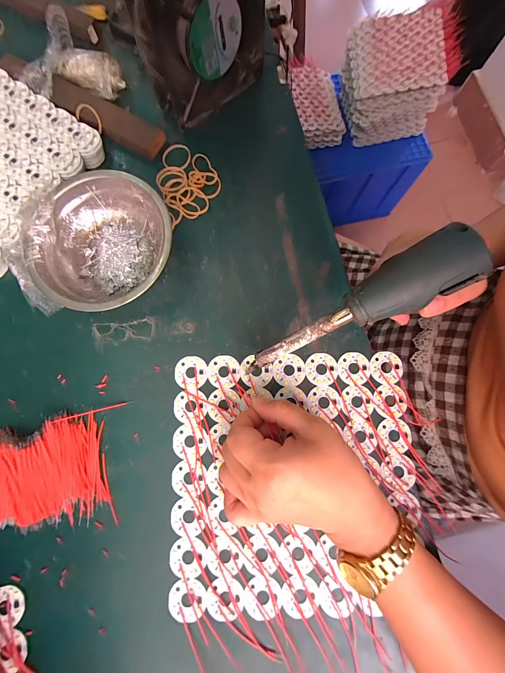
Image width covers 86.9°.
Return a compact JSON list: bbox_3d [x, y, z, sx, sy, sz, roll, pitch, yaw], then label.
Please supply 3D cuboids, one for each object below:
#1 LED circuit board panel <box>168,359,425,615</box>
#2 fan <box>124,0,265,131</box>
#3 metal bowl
[{"bbox_3d":[0.036,0.123,0.236,0.212,0.004,0.210,-1,80,-1],"label":"LED circuit board panel"},{"bbox_3d":[-0.047,-0.291,0.249,0.119,0.119,0.049,-43,83,-7],"label":"fan"},{"bbox_3d":[-0.140,-0.084,0.251,0.134,0.045,0.131,0,80,-1],"label":"metal bowl"}]

